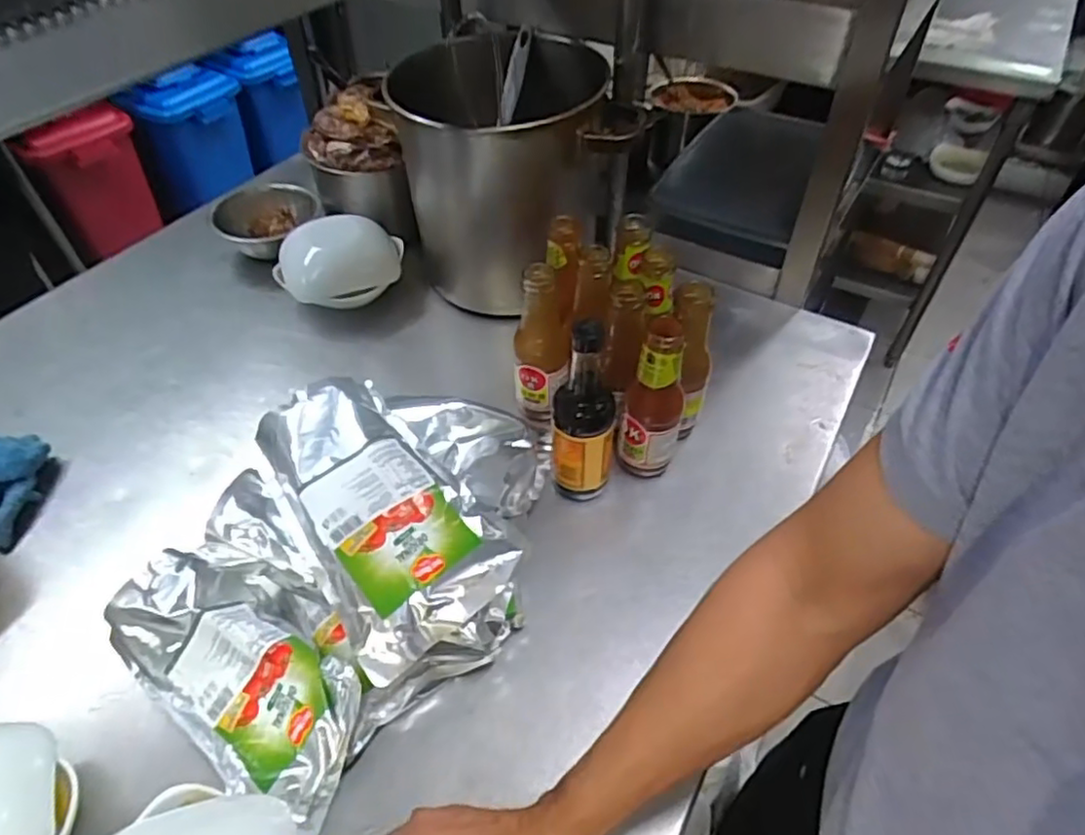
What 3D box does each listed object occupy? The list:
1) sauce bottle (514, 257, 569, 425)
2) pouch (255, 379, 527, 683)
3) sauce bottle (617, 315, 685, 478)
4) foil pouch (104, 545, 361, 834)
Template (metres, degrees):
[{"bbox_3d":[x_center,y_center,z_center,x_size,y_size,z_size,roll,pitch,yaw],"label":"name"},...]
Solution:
[{"bbox_3d":[0.000,-0.068,0.701,0.056,0.191,0.050,5,49,4],"label":"sauce bottle"},{"bbox_3d":[-0.133,0.074,0.559,0.144,0.047,0.266,-26,65,-19],"label":"pouch"},{"bbox_3d":[0.110,-0.011,0.643,0.053,0.189,0.050,-10,49,-9],"label":"sauce bottle"},{"bbox_3d":[-0.237,0.198,0.531,0.239,0.080,0.128,29,54,23],"label":"foil pouch"}]

